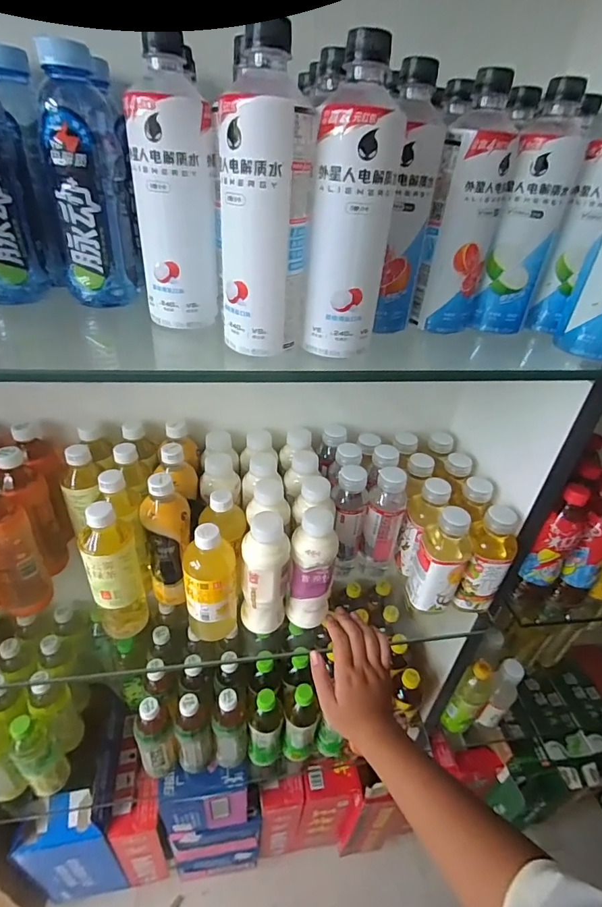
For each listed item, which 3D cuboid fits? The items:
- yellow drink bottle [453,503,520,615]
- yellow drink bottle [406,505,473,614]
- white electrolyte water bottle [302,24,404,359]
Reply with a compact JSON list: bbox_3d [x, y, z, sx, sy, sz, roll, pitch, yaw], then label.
[{"bbox_3d":[0.272,0.157,0.625,0.064,0.173,0.058,-23,44,-34],"label":"yellow drink bottle"},{"bbox_3d":[0.202,0.153,0.618,0.073,0.167,0.059,23,38,24],"label":"yellow drink bottle"},{"bbox_3d":[0.043,-0.189,0.349,0.064,0.198,0.079,10,35,8],"label":"white electrolyte water bottle"}]

